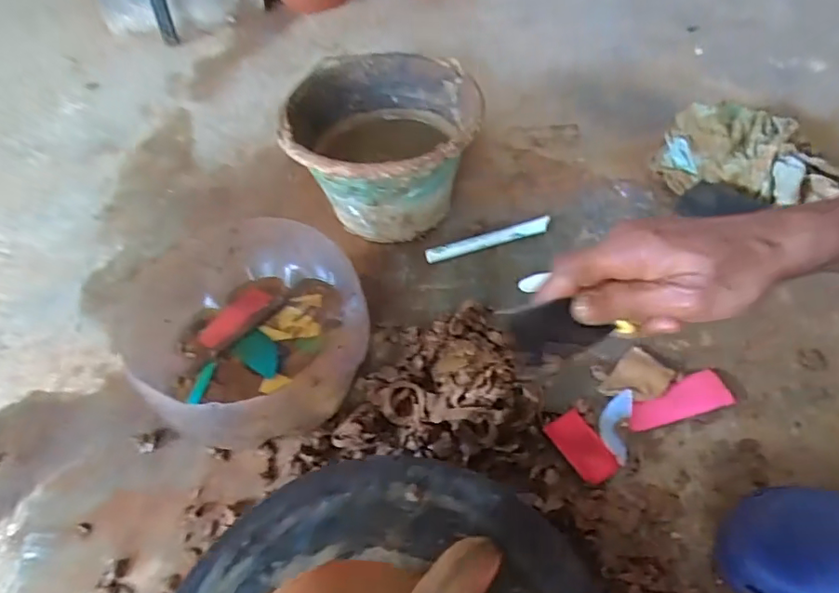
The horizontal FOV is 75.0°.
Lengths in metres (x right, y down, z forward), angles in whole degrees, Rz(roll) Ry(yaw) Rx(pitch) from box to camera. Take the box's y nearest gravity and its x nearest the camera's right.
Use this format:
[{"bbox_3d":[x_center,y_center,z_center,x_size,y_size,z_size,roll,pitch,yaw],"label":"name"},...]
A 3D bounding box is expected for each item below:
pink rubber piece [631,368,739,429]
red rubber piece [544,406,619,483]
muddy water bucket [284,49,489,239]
[{"bbox_3d":[0.268,0.108,0.570,0.110,0.006,0.042,-16,59,-6],"label":"pink rubber piece"},{"bbox_3d":[0.164,0.151,0.548,0.044,0.005,0.071,-25,58,-22],"label":"red rubber piece"},{"bbox_3d":[-0.045,-0.184,0.743,0.237,0.175,0.239,-3,51,3],"label":"muddy water bucket"}]

